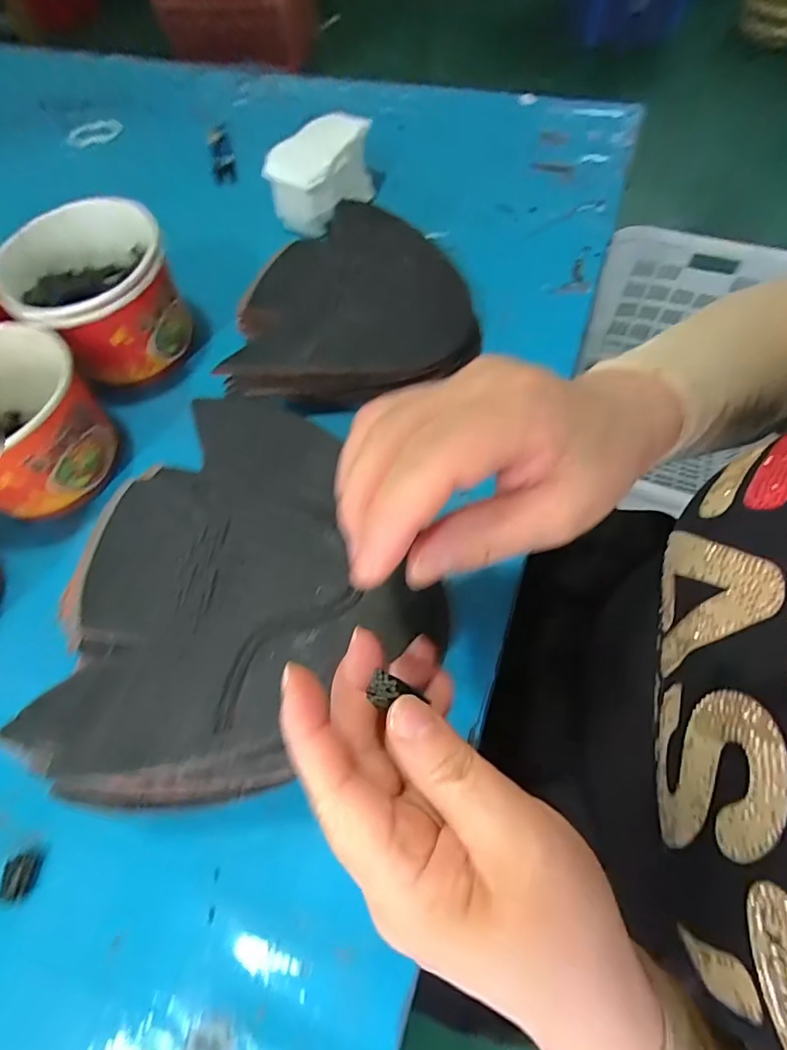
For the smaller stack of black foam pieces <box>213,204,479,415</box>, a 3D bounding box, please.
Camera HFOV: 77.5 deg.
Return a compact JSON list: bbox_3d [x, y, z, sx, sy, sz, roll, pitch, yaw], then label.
[{"bbox_3d":[-0.029,-0.185,0.406,0.190,0.051,0.208,-3,64,3],"label":"smaller stack of black foam pieces"}]

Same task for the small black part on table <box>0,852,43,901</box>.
[{"bbox_3d":[-0.198,0.186,0.260,0.016,0.006,0.019,-4,63,2],"label":"small black part on table"}]

